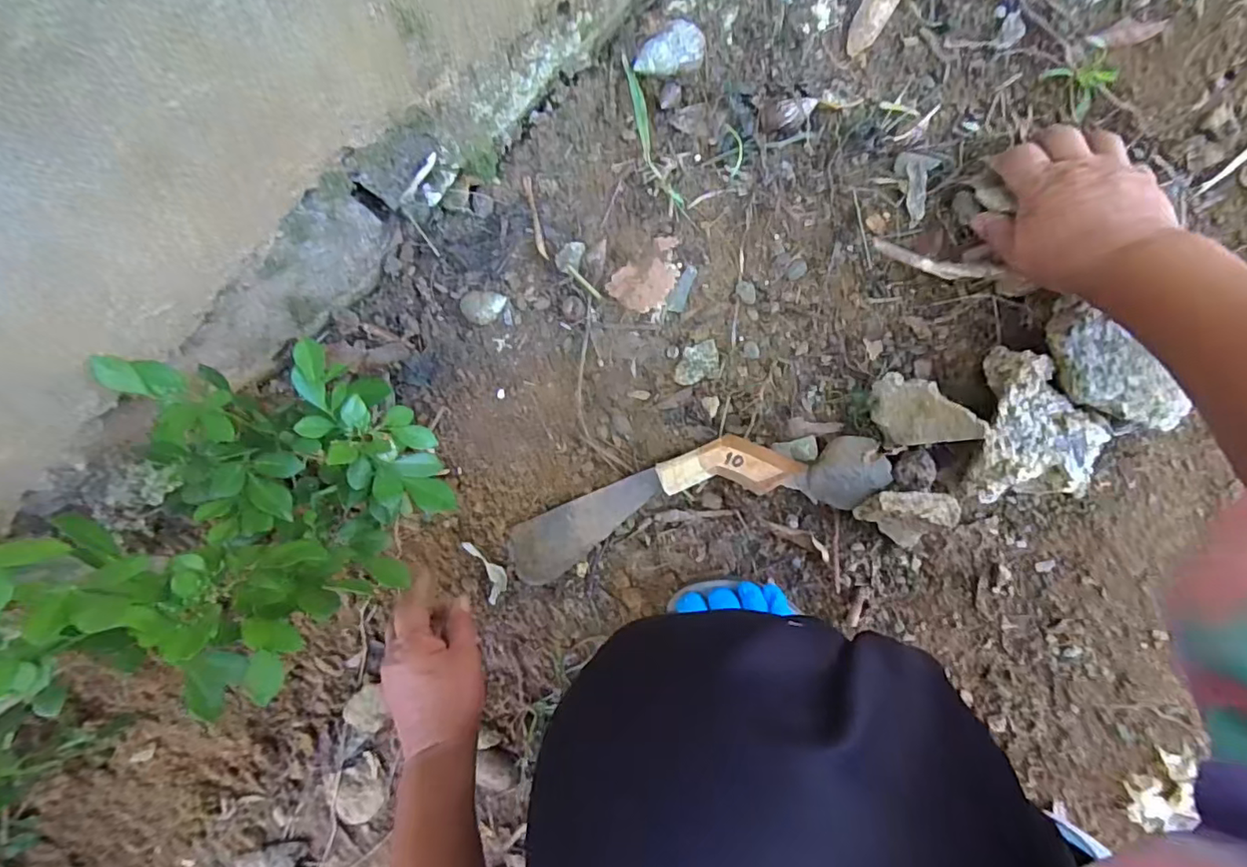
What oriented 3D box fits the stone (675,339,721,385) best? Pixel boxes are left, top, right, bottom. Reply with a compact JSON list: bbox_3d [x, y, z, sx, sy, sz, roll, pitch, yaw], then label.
[{"bbox_3d":[0.065,-0.063,0.512,0.041,0.011,0.033,-15,89,4],"label":"stone"}]

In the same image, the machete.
[{"bbox_3d":[0.017,0.067,0.521,0.276,0.023,0.061,-24,89,18],"label":"machete"}]

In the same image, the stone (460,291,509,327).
[{"bbox_3d":[-0.130,-0.115,0.524,0.043,0.014,0.030,8,91,4],"label":"stone"}]

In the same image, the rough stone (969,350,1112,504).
[{"bbox_3d":[0.306,-0.007,0.437,0.082,0.051,0.111,-2,90,4],"label":"rough stone"}]

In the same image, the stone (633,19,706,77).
[{"bbox_3d":[0.039,-0.318,0.481,0.060,0.024,0.031,-19,89,4],"label":"stone"}]

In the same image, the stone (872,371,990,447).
[{"bbox_3d":[0.238,-0.020,0.450,0.080,0.022,0.057,-7,83,47],"label":"stone"}]

